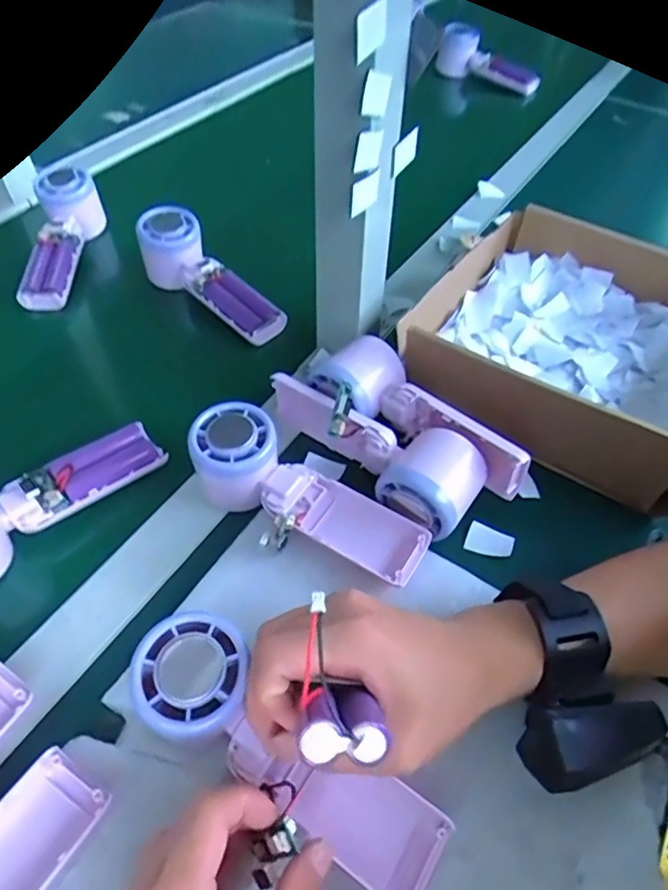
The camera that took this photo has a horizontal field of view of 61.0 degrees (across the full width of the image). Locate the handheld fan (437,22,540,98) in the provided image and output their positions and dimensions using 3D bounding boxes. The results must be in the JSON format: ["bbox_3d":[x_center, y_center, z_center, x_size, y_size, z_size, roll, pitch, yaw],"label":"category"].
[{"bbox_3d":[0.237,-0.586,0.878,0.034,0.089,0.189,-36,61,-25],"label":"handheld fan"}]

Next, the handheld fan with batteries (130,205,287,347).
[{"bbox_3d":[-0.115,-0.149,0.522,0.169,0.048,0.055,42,61,10],"label":"handheld fan with batteries"}]

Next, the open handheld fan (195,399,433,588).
[{"bbox_3d":[-0.022,0.036,0.357,0.162,0.048,0.064,30,58,19],"label":"open handheld fan"}]

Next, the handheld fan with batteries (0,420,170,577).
[{"bbox_3d":[-0.195,0.035,0.376,0.051,0.050,0.161,39,49,25],"label":"handheld fan with batteries"}]

